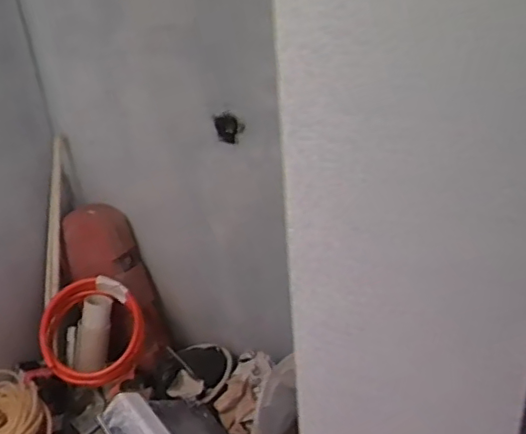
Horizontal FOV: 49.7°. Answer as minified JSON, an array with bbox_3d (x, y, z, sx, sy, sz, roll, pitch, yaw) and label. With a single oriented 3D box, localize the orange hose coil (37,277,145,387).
[{"bbox_3d":[-0.484,0.326,1.613,0.294,0.295,0.072,-30,-10,-10],"label":"orange hose coil"}]

